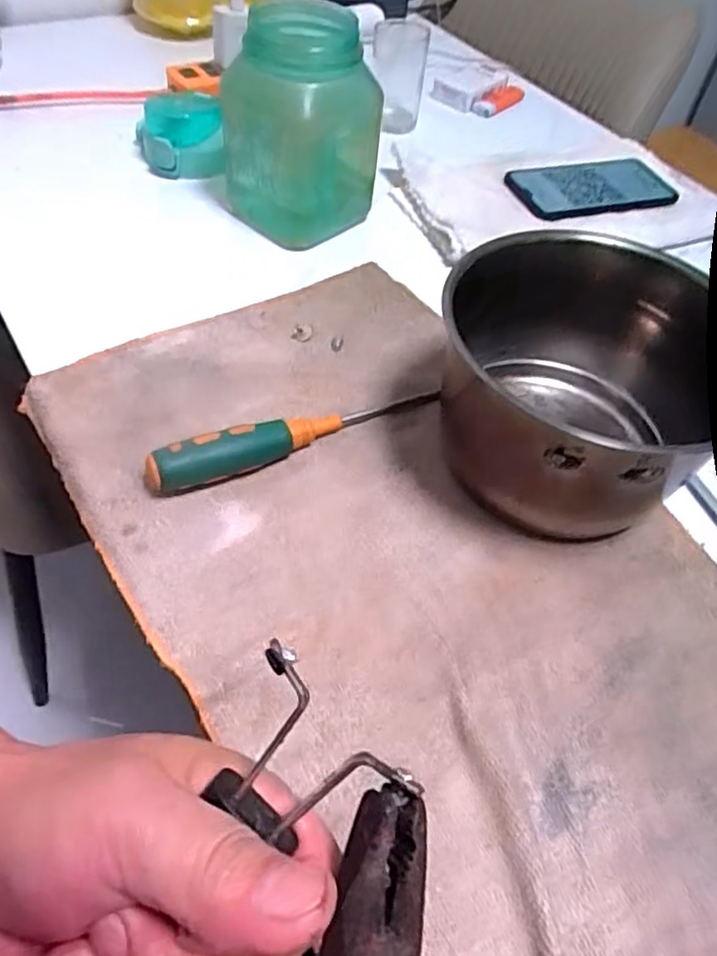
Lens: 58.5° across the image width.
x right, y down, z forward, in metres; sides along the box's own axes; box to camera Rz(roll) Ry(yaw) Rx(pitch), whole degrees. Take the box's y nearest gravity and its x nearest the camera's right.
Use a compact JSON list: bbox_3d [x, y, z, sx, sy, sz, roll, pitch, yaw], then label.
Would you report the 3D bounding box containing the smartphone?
[{"bbox_3d":[0.226,-0.286,0.625,0.157,0.010,0.086,-14,59,-15],"label":"smartphone"}]

